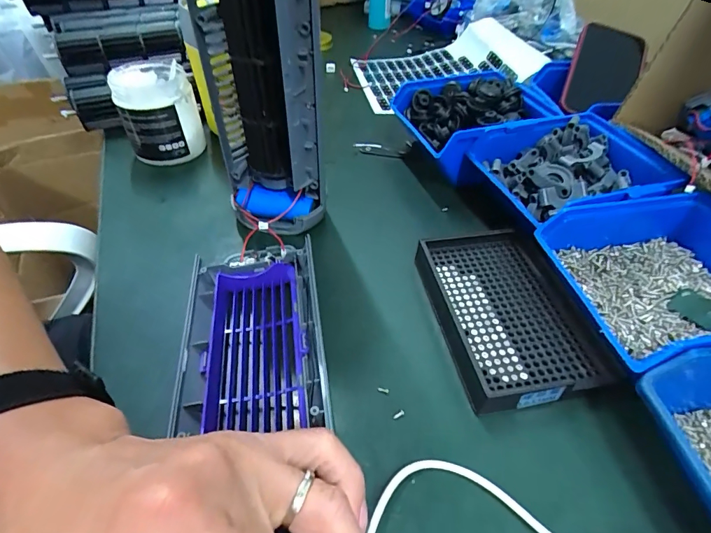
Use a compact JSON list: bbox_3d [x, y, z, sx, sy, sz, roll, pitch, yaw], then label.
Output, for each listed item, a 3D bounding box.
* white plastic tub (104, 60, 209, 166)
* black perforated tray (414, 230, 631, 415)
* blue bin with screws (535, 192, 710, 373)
[{"bbox_3d":[-0.207,-0.161,0.428,0.075,0.080,0.076,-17,51,-17],"label":"white plastic tub"},{"bbox_3d":[0.107,0.027,0.288,0.097,0.019,0.140,-9,49,-10],"label":"black perforated tray"},{"bbox_3d":[0.214,0.009,0.270,0.147,0.056,0.122,-7,49,-8],"label":"blue bin with screws"}]

